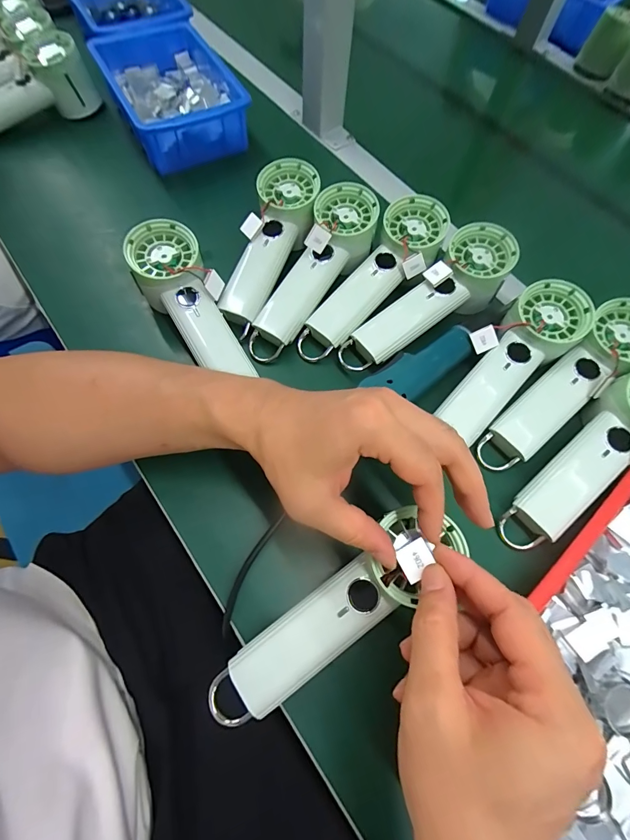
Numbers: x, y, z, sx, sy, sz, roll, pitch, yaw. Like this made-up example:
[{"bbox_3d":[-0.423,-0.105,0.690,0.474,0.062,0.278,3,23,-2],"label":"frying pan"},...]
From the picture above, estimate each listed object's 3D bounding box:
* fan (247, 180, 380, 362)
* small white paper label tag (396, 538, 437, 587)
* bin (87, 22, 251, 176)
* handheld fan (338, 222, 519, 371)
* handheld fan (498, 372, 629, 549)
[{"bbox_3d":[-0.003,-0.145,0.361,0.063,0.047,0.197,31,84,10],"label":"fan"},{"bbox_3d":[0.060,0.084,0.223,0.020,0.004,0.019,-34,65,6],"label":"small white paper label tag"},{"bbox_3d":[-0.176,-0.403,0.467,0.143,0.062,0.203,-24,70,-12],"label":"bin"},{"bbox_3d":[0.107,-0.111,0.366,0.198,0.048,0.062,-37,73,-3],"label":"handheld fan"},{"bbox_3d":[0.230,0.032,0.307,0.192,0.030,0.059,-42,74,-3],"label":"handheld fan"}]

